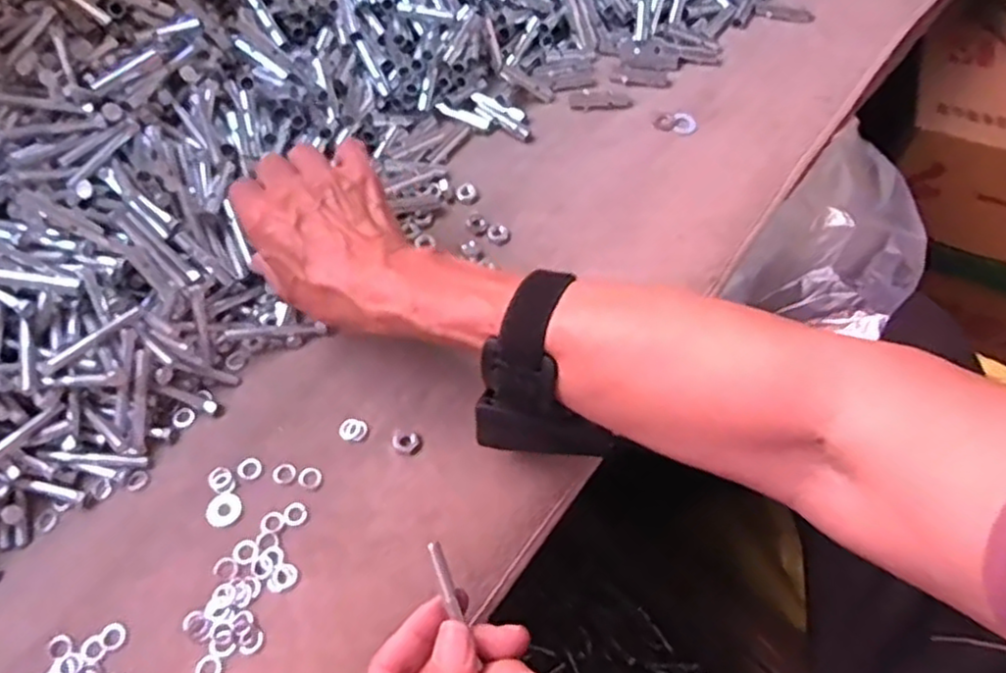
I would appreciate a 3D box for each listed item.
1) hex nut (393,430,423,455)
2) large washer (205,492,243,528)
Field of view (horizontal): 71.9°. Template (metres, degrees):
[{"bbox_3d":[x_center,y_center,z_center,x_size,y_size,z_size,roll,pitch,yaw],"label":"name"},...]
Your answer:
[{"bbox_3d":[-0.055,0.060,0.396,0.017,0.004,0.014,5,62,3],"label":"hex nut"},{"bbox_3d":[-0.152,0.093,0.376,0.017,0.004,0.019,38,68,19],"label":"large washer"}]

